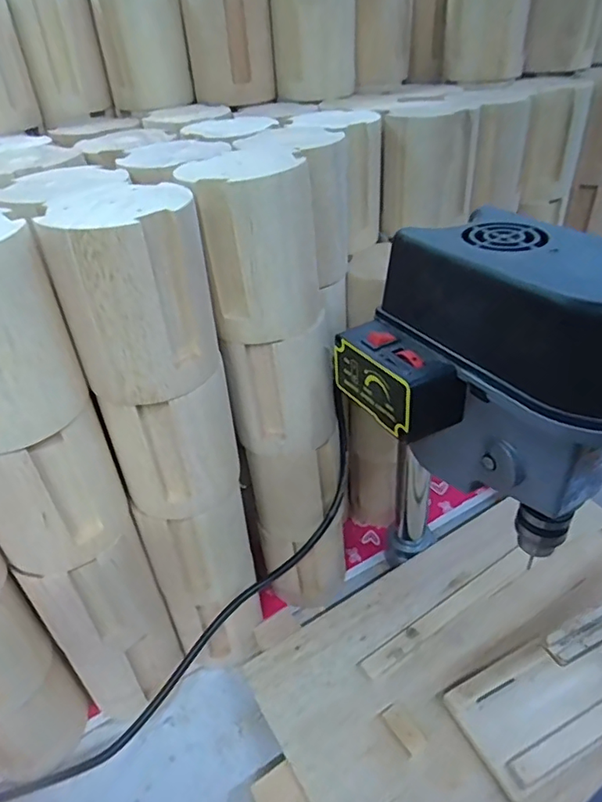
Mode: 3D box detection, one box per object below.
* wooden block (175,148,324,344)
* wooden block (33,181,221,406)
[{"bbox_3d":[-0.029,-0.102,0.336,0.074,0.097,0.082,-14,38,-13],"label":"wooden block"},{"bbox_3d":[-0.088,-0.059,0.289,0.072,0.100,0.068,-4,37,0],"label":"wooden block"}]

